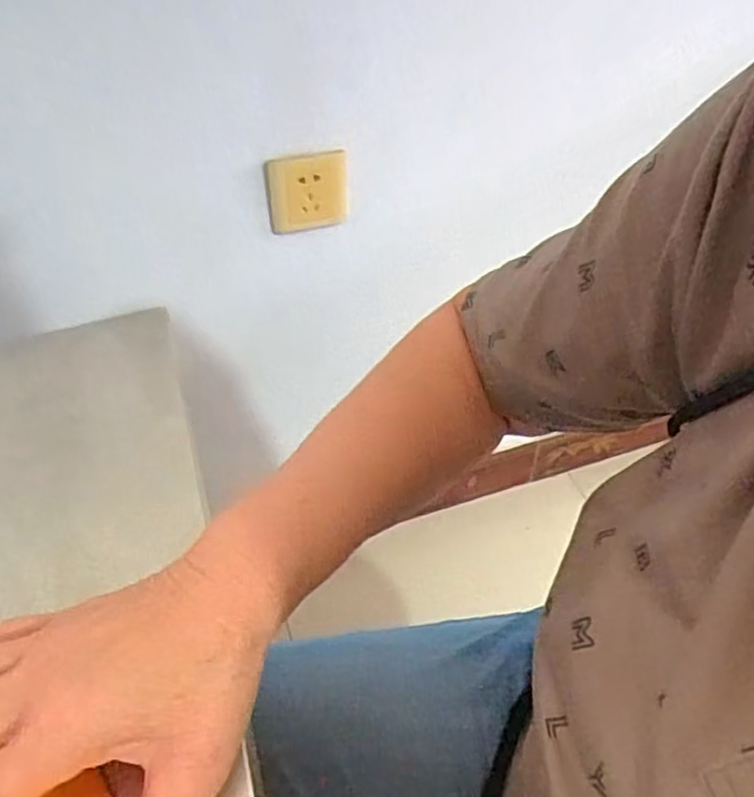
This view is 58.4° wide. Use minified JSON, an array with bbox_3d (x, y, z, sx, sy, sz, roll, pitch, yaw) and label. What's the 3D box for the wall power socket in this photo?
[{"bbox_3d":[-0.075,-0.224,0.737,0.087,0.106,0.008,-18,60,-12],"label":"wall power socket"}]

